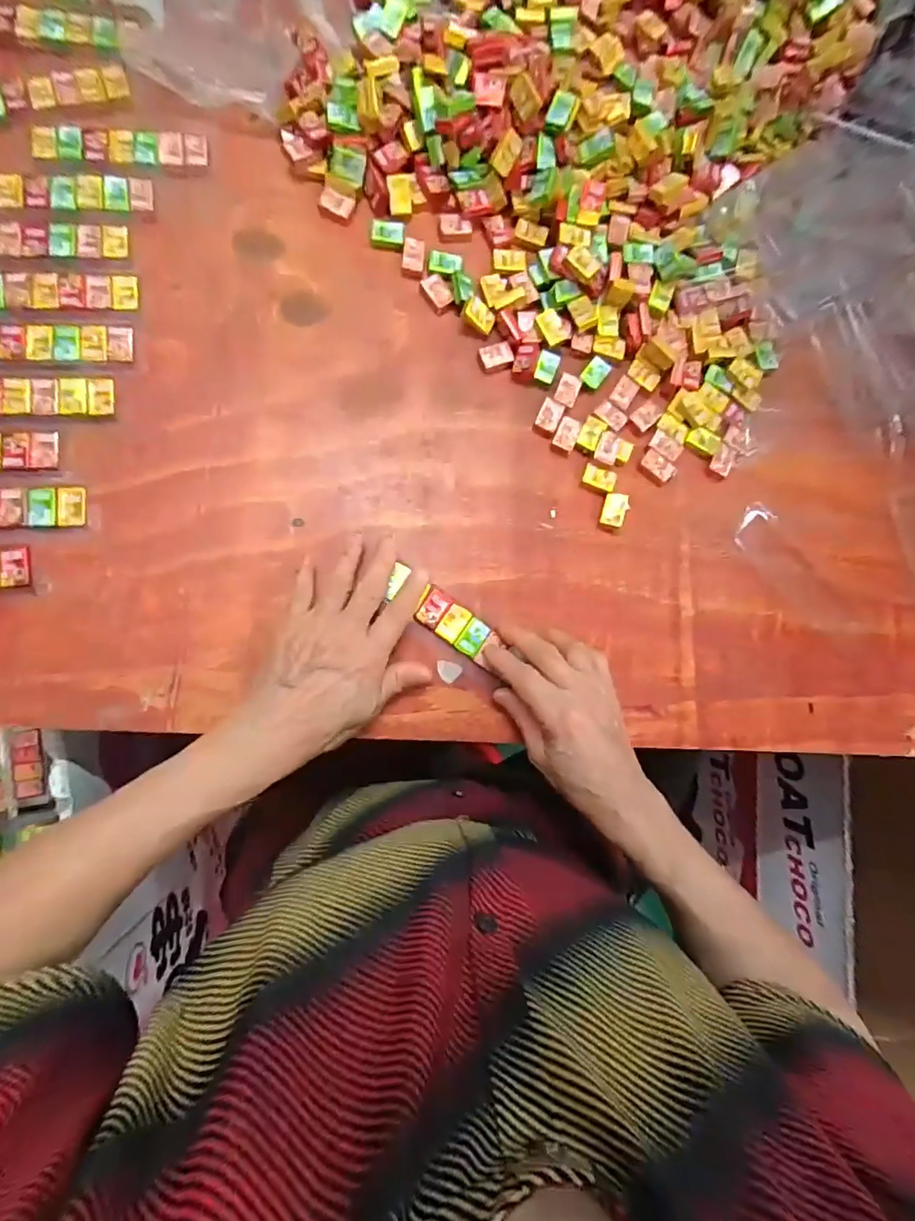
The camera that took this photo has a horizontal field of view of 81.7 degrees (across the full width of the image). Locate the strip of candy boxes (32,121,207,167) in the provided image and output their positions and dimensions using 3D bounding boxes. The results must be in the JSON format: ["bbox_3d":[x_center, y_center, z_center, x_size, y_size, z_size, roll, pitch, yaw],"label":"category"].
[{"bbox_3d":[-0.243,-0.337,0.382,0.116,0.004,0.031,-4,85,-8],"label":"strip of candy boxes"}]

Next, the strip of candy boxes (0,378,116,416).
[{"bbox_3d":[-0.294,-0.142,0.350,0.118,0.004,0.026,-3,84,-8],"label":"strip of candy boxes"}]

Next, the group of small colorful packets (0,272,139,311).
[{"bbox_3d":[-0.281,-0.219,0.362,0.114,0.004,0.027,-2,84,-8],"label":"group of small colorful packets"}]

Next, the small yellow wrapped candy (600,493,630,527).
[{"bbox_3d":[0.119,-0.077,0.404,0.017,0.011,0.025,22,81,-5],"label":"small yellow wrapped candy"}]

